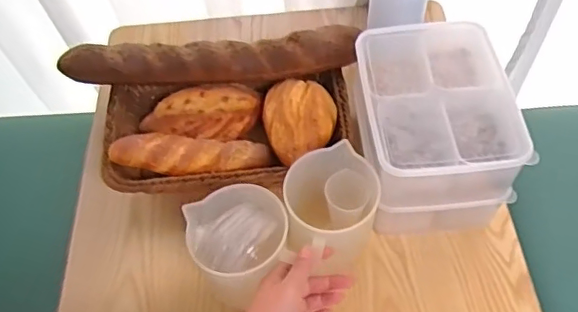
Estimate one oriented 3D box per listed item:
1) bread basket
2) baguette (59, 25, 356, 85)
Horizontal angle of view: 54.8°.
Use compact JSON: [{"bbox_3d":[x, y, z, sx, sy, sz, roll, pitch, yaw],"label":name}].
[{"bbox_3d":[-0.092,-0.043,0.813,0.356,0.115,0.212,2,57,5],"label":"bread basket"},{"bbox_3d":[-0.124,-0.144,0.840,0.447,0.053,0.059,-6,56,0],"label":"baguette"}]

